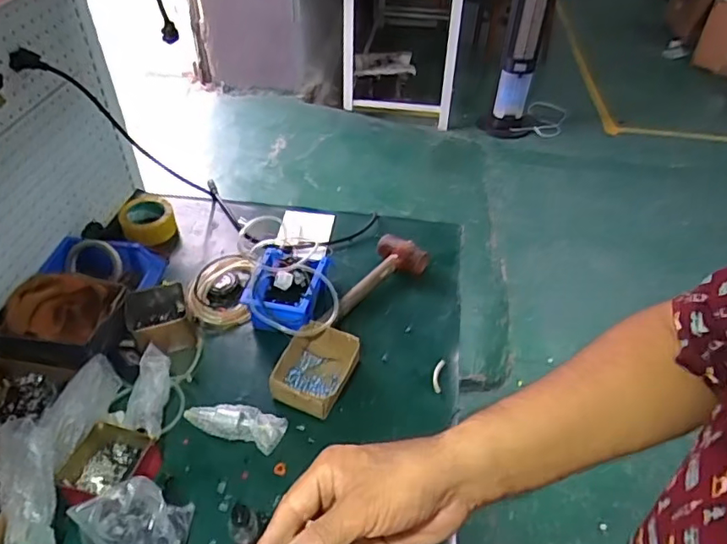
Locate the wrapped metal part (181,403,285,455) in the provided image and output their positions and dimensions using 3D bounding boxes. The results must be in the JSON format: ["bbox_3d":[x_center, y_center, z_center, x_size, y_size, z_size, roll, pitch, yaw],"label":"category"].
[{"bbox_3d":[-0.192,0.223,0.817,0.146,0.028,0.060,13,44,12],"label":"wrapped metal part"}]

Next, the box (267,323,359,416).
[{"bbox_3d":[-0.076,0.152,0.869,0.109,0.054,0.135,15,45,14],"label":"box"}]

